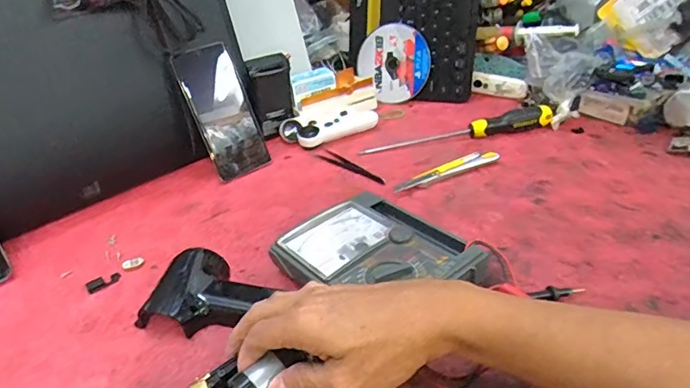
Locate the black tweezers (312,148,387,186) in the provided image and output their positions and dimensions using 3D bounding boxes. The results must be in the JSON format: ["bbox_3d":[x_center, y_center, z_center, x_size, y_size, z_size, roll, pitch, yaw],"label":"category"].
[{"bbox_3d":[0.006,-0.034,0.621,0.021,0.005,0.120,-27,38,-30],"label":"black tweezers"}]

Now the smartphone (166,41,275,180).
[{"bbox_3d":[-0.148,-0.101,0.626,0.075,0.159,0.015,-28,14,-32],"label":"smartphone"}]

